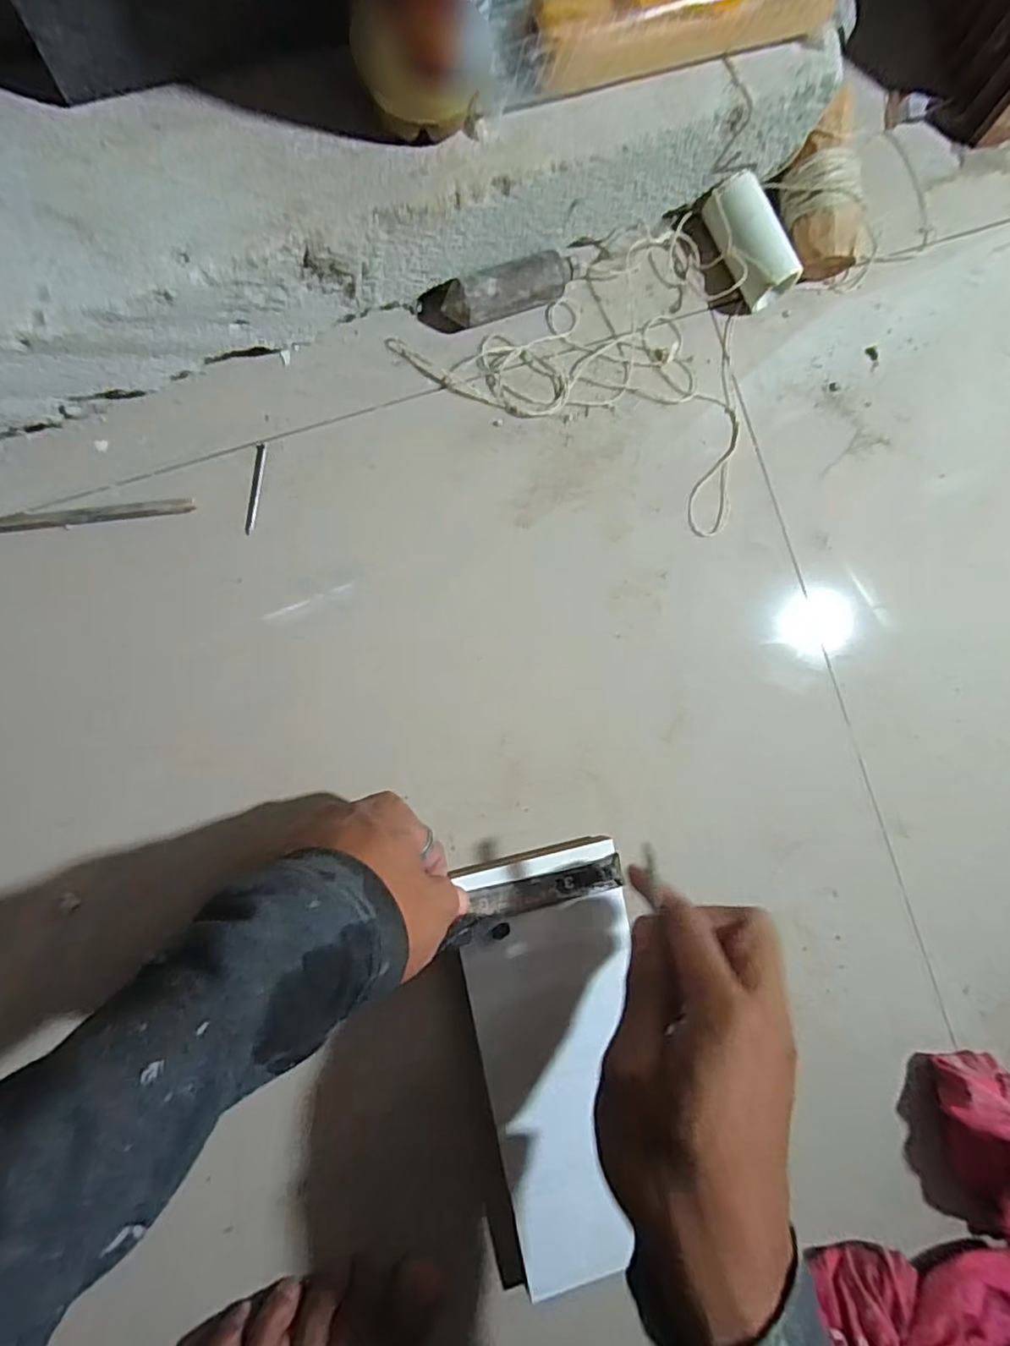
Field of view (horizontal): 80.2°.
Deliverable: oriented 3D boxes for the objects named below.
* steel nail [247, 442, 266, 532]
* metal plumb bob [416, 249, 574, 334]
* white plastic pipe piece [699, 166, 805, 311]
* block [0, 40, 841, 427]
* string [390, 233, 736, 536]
[{"bbox_3d":[-0.135,-0.100,0.324,0.005,0.004,0.048,8,90,-9],"label":"steel nail"},{"bbox_3d":[-0.004,-0.212,0.335,0.085,0.024,0.026,-19,94,-8],"label":"metal plumb bob"},{"bbox_3d":[0.143,-0.254,0.356,0.031,0.031,0.065,-30,96,-7],"label":"white plastic pipe piece"},{"bbox_3d":[-0.113,-0.214,0.284,0.577,0.088,0.103,-23,95,-8],"label":"block"},{"bbox_3d":[0.068,-0.197,0.358,0.213,0.012,0.147,26,87,-9],"label":"string"}]

